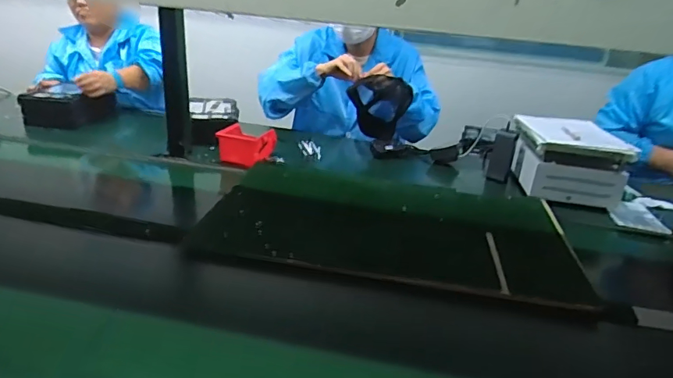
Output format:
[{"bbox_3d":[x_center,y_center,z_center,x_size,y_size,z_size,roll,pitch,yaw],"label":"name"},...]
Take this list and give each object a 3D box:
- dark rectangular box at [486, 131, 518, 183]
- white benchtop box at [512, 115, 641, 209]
[{"bbox_3d":[0.435,-0.087,1.220,0.062,0.135,0.047,14,5,17],"label":"dark rectangular box"},{"bbox_3d":[0.576,-0.081,1.169,0.215,0.143,0.260,8,24,7],"label":"white benchtop box"}]

